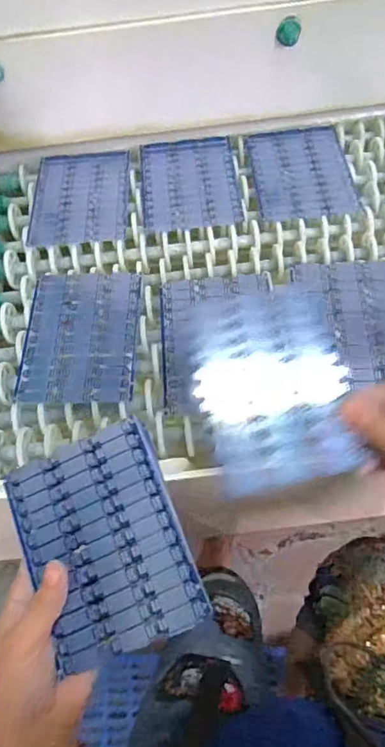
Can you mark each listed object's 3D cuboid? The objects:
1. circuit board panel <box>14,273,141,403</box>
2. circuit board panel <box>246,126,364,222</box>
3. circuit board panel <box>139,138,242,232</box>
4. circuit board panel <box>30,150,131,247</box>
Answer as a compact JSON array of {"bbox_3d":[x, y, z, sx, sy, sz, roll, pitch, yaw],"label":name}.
[{"bbox_3d":[-0.106,-0.039,0.472,0.106,0.008,0.142,-1,62,4],"label":"circuit board panel"},{"bbox_3d":[0.121,-0.227,0.549,0.104,0.004,0.138,-8,62,0],"label":"circuit board panel"},{"bbox_3d":[-0.004,-0.216,0.551,0.102,0.006,0.133,-6,62,1],"label":"circuit board panel"},{"bbox_3d":[-0.126,-0.202,0.556,0.104,0.009,0.136,-2,62,3],"label":"circuit board panel"}]

